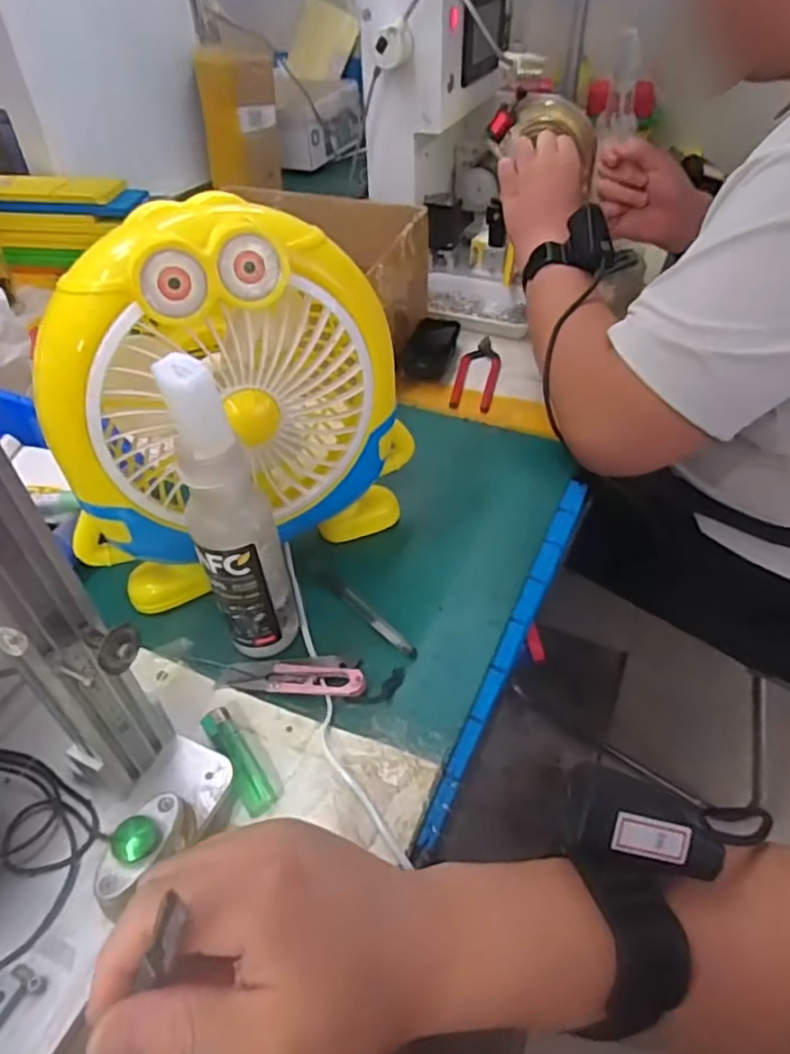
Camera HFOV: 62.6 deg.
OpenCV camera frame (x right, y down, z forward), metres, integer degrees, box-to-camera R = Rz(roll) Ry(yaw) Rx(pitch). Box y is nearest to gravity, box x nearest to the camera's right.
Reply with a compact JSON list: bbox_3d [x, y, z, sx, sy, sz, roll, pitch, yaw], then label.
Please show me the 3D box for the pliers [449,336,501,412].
[{"bbox_3d":[0.094,-0.174,0.742,0.046,0.016,0.136,7,45,10],"label":"pliers"}]

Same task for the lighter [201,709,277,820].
[{"bbox_3d":[-0.100,0.148,0.418,0.020,0.008,0.078,-27,49,-23],"label":"lighter"}]

